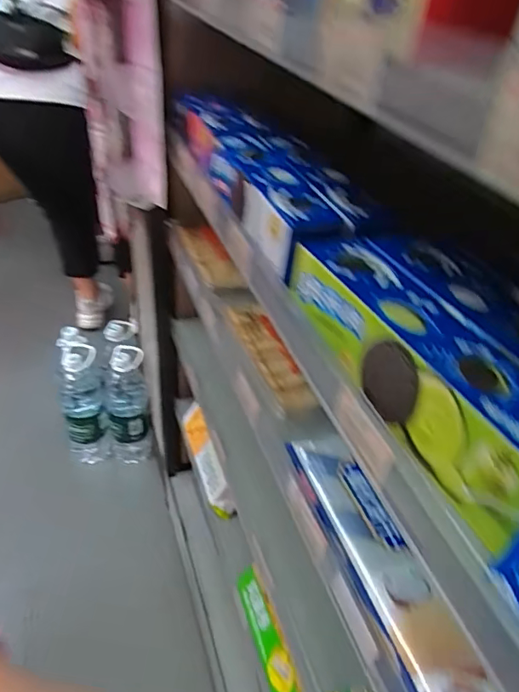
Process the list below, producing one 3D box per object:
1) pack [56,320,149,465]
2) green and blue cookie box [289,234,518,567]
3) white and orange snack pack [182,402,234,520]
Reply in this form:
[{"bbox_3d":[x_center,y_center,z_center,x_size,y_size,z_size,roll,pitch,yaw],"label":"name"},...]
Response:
[{"bbox_3d":[-0.387,0.122,1.287,0.189,0.325,0.206,-4,40,-11],"label":"pack"},{"bbox_3d":[0.112,0.001,0.291,0.111,0.053,0.205,-10,41,-17],"label":"green and blue cookie box"},{"bbox_3d":[-0.090,0.189,0.854,0.030,0.072,0.196,-11,41,-19],"label":"white and orange snack pack"}]

